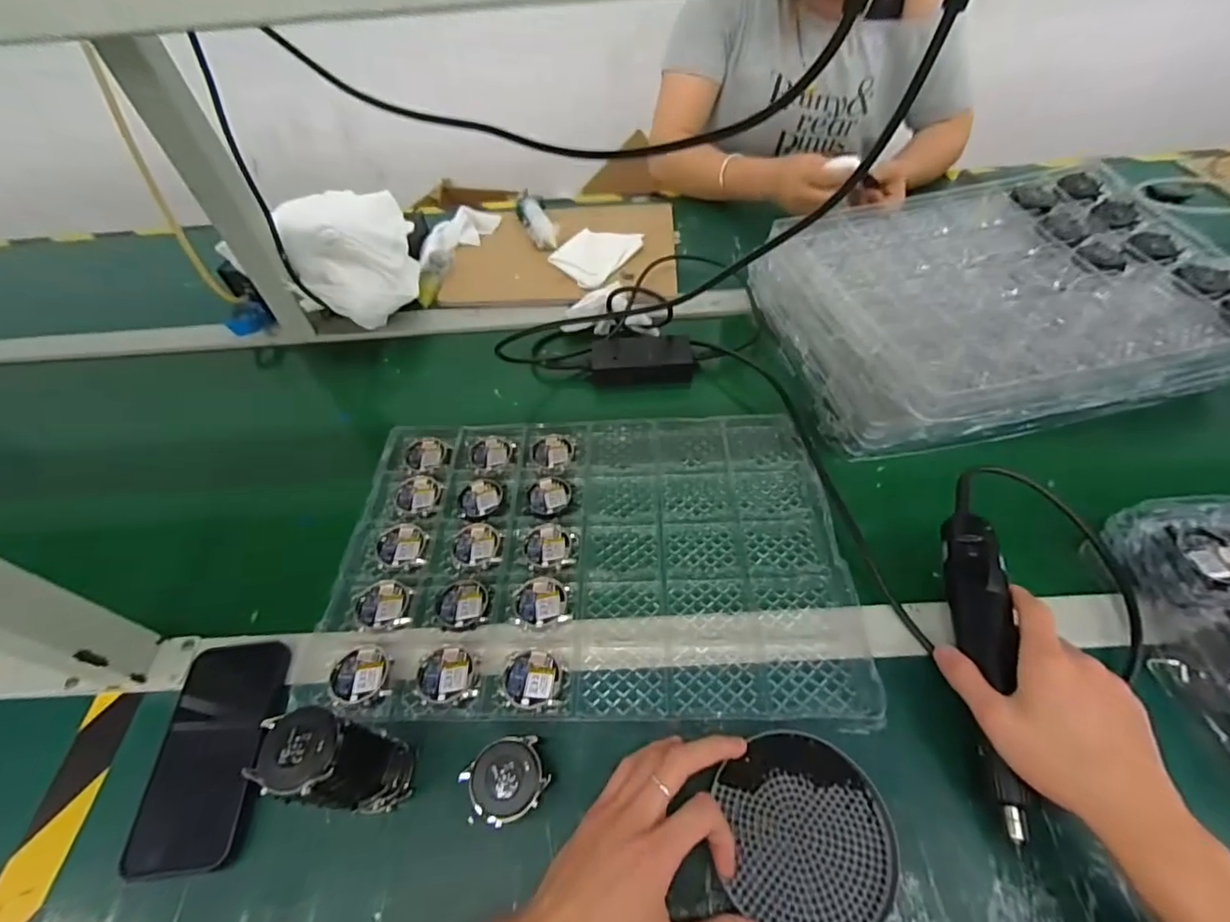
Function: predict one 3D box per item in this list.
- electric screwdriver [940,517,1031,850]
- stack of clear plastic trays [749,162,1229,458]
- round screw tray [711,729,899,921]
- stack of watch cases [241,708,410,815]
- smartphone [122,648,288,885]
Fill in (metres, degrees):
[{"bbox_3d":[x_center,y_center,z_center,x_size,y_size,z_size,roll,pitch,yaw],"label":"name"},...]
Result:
[{"bbox_3d":[0.268,0.138,0.376,0.034,0.030,0.214,7,60,10],"label":"electric screwdriver"},{"bbox_3d":[0.421,-0.183,0.586,0.456,0.092,0.308,-14,52,-6],"label":"stack of clear plastic trays"},{"bbox_3d":[0.123,0.239,0.337,0.103,0.008,0.112,-2,52,3],"label":"round screw tray"},{"bbox_3d":[-0.177,0.195,0.340,0.061,0.093,0.048,9,53,11],"label":"stack of watch cases"},{"bbox_3d":[-0.296,0.212,0.390,0.081,0.012,0.149,-8,52,-2],"label":"smartphone"}]

